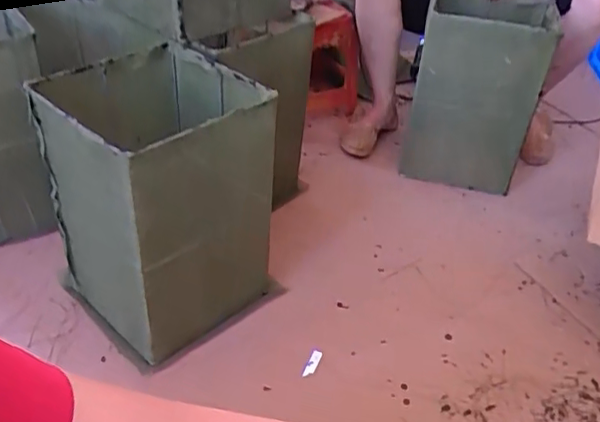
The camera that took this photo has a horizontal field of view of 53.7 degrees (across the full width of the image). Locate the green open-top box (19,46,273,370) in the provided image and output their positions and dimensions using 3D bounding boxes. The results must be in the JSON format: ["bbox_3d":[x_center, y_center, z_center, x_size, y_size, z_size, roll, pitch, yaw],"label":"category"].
[{"bbox_3d":[-0.230,-0.018,1.026,0.315,0.414,0.297,-26,45,-33],"label":"green open-top box"}]

